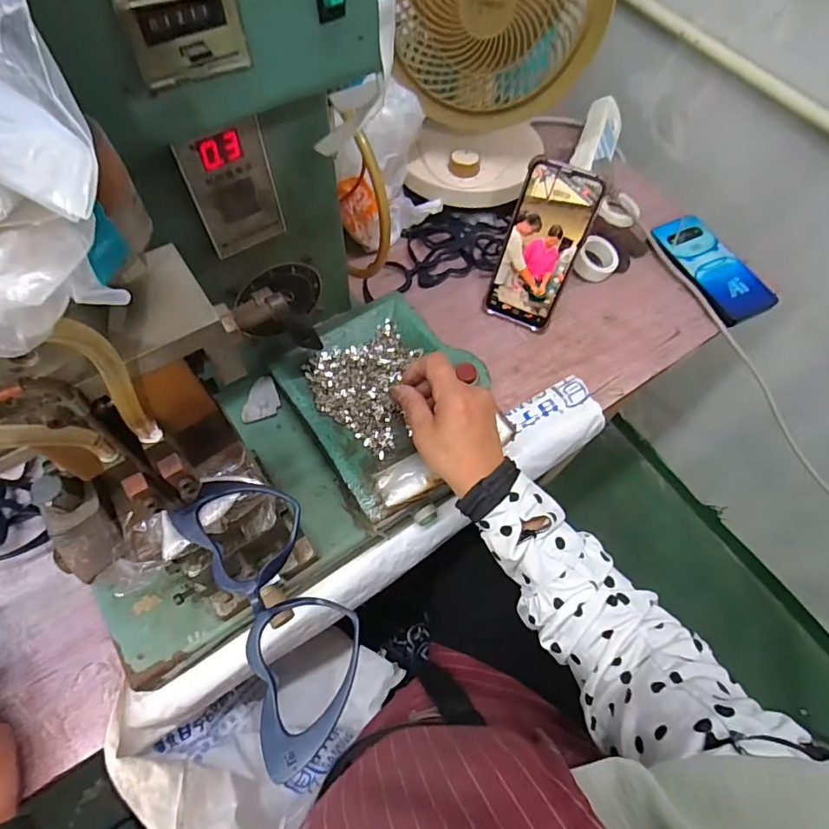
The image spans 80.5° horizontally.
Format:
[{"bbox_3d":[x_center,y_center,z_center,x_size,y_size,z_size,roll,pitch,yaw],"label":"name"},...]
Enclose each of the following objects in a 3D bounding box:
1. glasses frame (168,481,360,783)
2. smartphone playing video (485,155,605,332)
[{"bbox_3d":[-0.072,0.093,0.250,0.060,0.016,0.144,-28,69,-15],"label":"glasses frame"},{"bbox_3d":[0.132,-0.173,0.519,0.077,0.168,0.006,23,39,10],"label":"smartphone playing video"}]

